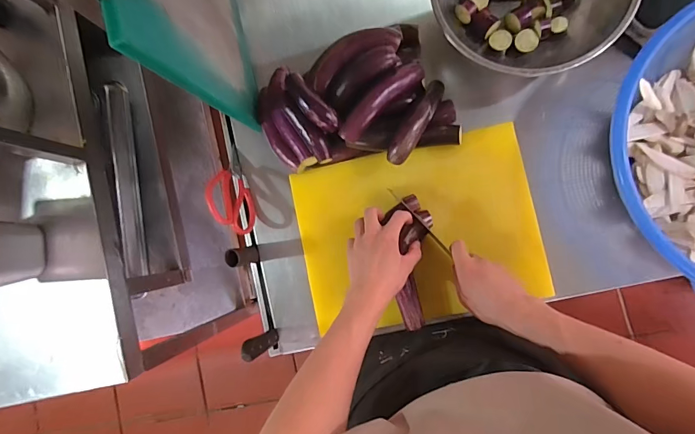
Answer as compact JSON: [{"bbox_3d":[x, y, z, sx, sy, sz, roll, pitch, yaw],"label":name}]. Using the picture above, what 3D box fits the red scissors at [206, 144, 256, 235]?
[{"bbox_3d":[-0.217,-0.052,0.691,0.041,0.108,0.171,-18,85,8],"label":"red scissors"}]

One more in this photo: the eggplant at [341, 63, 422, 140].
[{"bbox_3d":[0.053,-0.190,0.626,0.039,0.039,0.173,45,95,8],"label":"eggplant"}]

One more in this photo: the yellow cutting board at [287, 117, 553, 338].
[{"bbox_3d":[0.117,0.029,0.667,0.400,0.025,0.297,-12,86,9],"label":"yellow cutting board"}]

